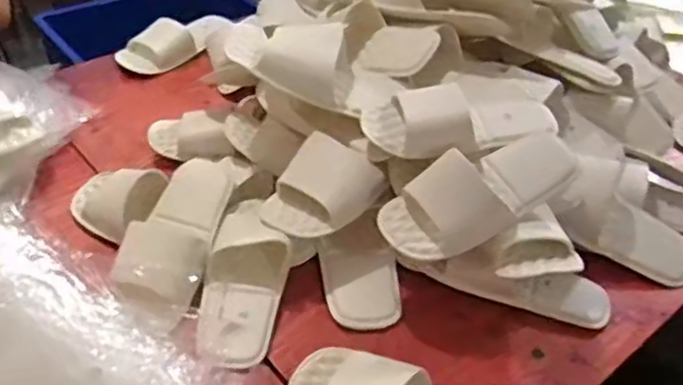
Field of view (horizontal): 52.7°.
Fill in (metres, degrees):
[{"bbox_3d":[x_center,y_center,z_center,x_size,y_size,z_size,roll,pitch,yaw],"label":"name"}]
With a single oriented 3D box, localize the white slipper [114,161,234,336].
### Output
[{"bbox_3d":[-0.200,0.054,0.817,0.103,0.048,0.251,7,40,1],"label":"white slipper"}]

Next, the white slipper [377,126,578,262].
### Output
[{"bbox_3d":[0.157,-0.006,0.762,0.234,0.074,0.100,-26,47,-11],"label":"white slipper"}]

